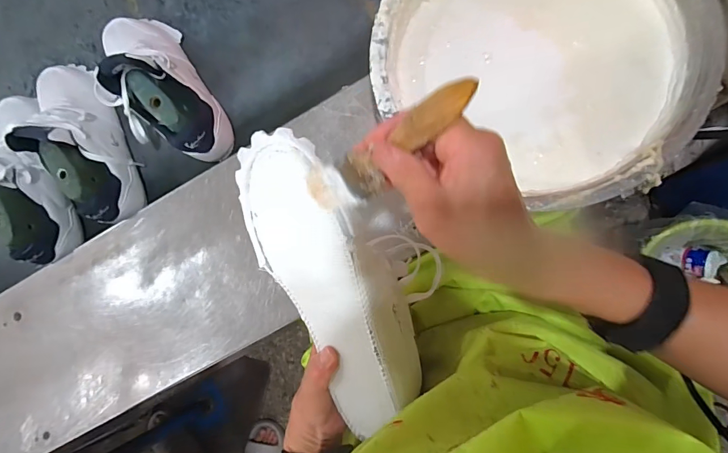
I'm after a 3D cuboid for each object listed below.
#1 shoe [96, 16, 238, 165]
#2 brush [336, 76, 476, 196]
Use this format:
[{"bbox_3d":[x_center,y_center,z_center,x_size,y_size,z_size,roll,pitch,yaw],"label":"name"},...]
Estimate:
[{"bbox_3d":[-0.307,-0.208,0.562,0.127,0.126,0.275,-32,79,4],"label":"shoe"},{"bbox_3d":[0.025,-0.050,0.246,0.031,0.113,0.007,48,47,-13],"label":"brush"}]

